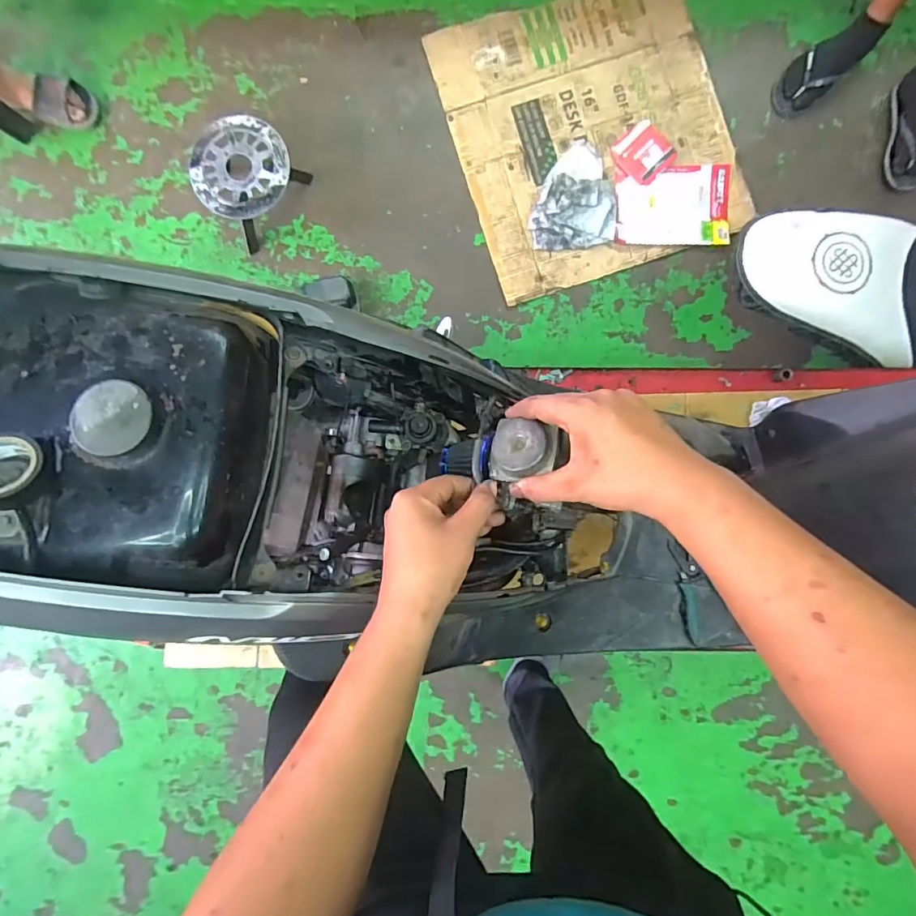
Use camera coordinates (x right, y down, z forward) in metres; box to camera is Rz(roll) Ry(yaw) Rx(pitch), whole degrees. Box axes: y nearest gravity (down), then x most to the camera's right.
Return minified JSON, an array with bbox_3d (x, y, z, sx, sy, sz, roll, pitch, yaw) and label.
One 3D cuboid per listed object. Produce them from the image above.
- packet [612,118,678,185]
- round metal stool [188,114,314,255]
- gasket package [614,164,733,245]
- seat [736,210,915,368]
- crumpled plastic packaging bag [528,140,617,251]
[{"bbox_3d":[0.445,-0.727,1.157,0.118,0.027,0.123,-35,89,1],"label":"packet"},{"bbox_3d":[-0.478,-0.633,1.112,0.212,0.136,0.224,43,90,0],"label":"round metal stool"},{"bbox_3d":[0.511,-0.602,1.158,0.264,0.012,0.185,2,90,1],"label":"gasket package"},{"bbox_3d":[0.851,-0.315,0.930,0.662,0.128,0.238,3,90,0],"label":"seat"},{"bbox_3d":[0.274,-0.628,1.148,0.198,0.036,0.254,-2,90,1],"label":"crumpled plastic packaging bag"}]

